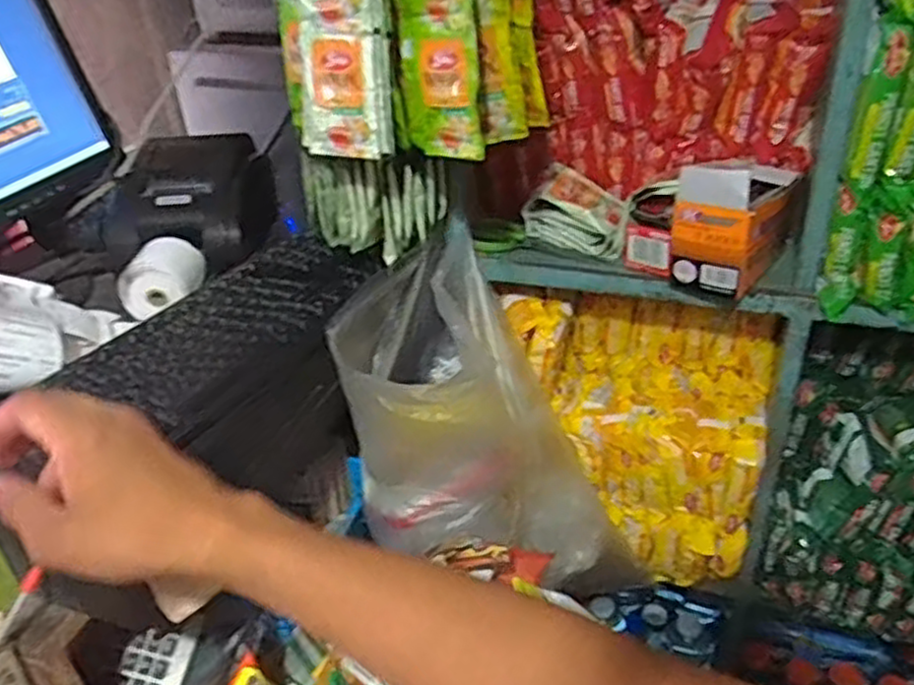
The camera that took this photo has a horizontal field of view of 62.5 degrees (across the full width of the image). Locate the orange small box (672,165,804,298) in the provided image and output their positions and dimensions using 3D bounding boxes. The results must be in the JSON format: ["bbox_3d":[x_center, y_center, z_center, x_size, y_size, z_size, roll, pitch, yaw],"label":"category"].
[{"bbox_3d":[0.254,-0.116,0.684,0.082,0.109,0.111,22,41,34],"label":"orange small box"}]

